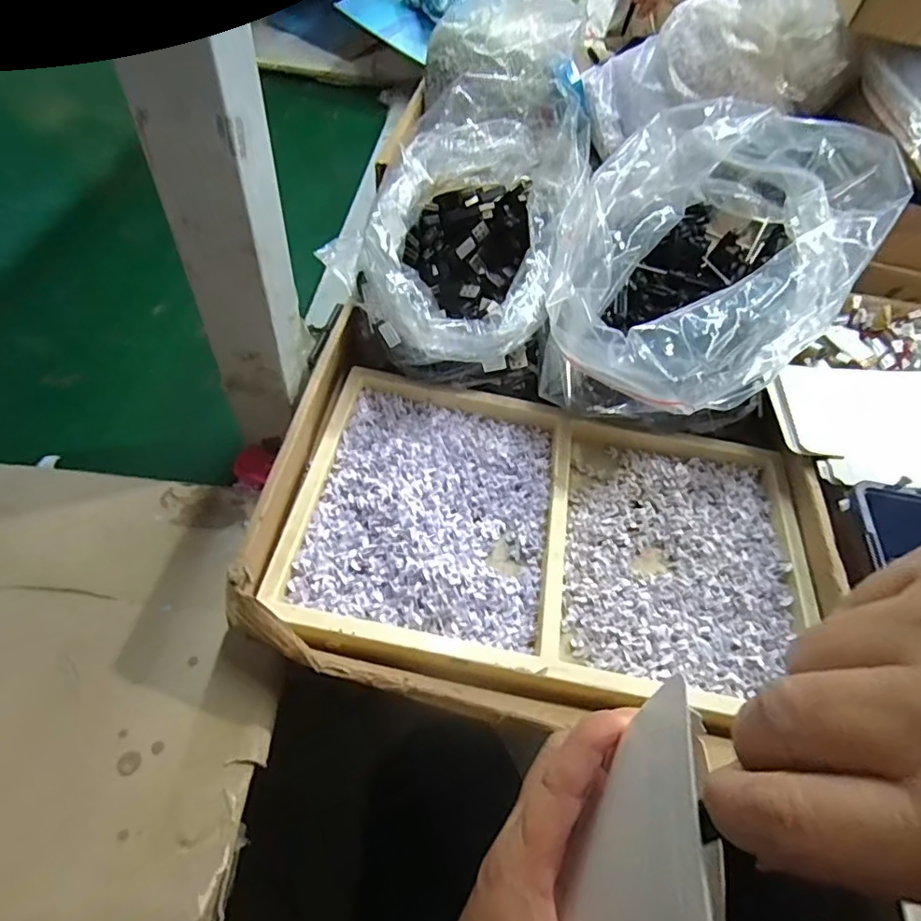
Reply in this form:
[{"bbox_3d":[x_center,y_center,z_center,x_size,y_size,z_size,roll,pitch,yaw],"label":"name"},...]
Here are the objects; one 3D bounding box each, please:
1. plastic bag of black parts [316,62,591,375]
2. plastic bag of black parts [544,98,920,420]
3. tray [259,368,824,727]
[{"bbox_3d":[0.002,-0.159,0.402,0.142,0.140,0.205,21,56,8],"label":"plastic bag of black parts"},{"bbox_3d":[0.159,-0.124,0.382,0.170,0.157,0.216,38,59,19],"label":"plastic bag of black parts"},{"bbox_3d":[0.062,0.040,0.352,0.314,0.030,0.187,11,54,1],"label":"tray"}]

